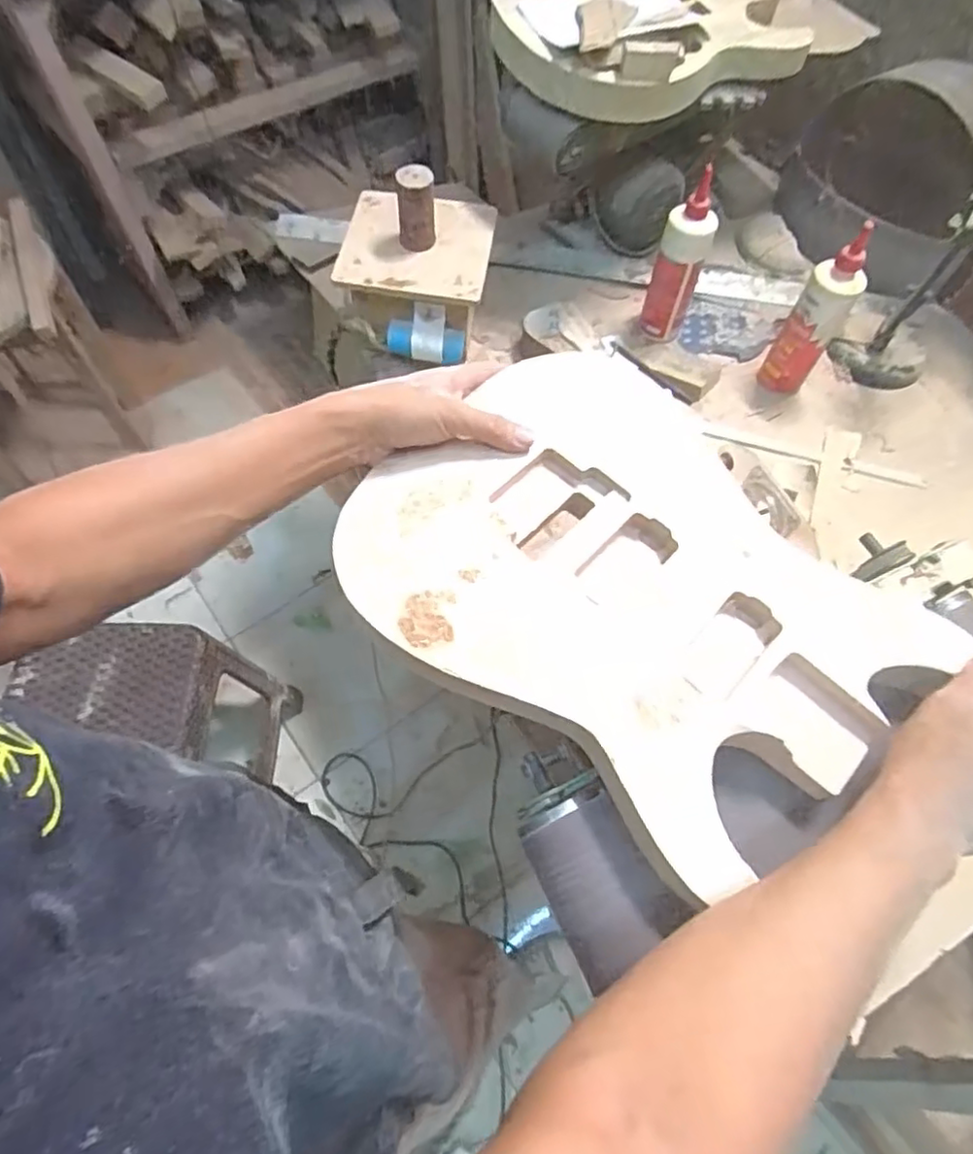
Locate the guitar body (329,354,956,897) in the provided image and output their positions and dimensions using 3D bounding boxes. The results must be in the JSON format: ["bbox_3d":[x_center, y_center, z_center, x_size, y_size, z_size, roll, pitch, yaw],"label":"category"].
[{"bbox_3d":[0.100,0.012,0.453,0.287,0.063,0.358,-39,70,-17],"label":"guitar body"}]

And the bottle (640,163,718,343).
[{"bbox_3d":[0.275,-0.440,0.920,0.068,0.223,0.056,20,66,10],"label":"bottle"}]

